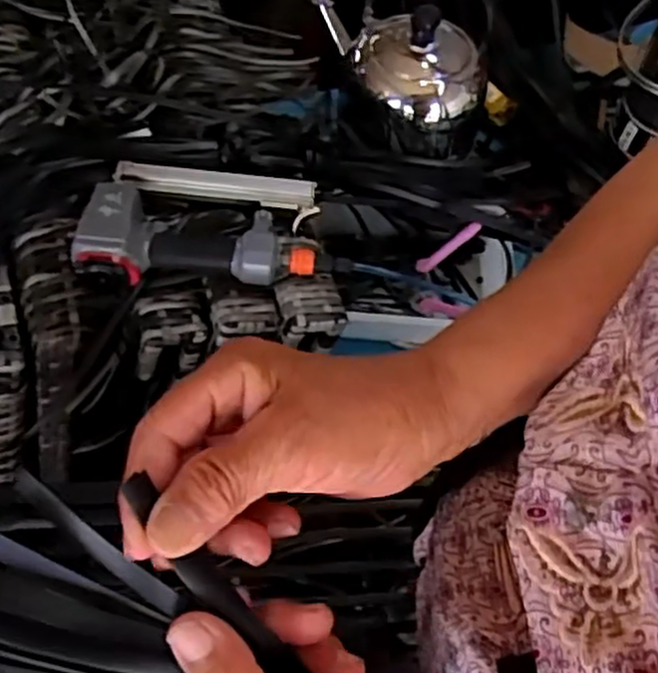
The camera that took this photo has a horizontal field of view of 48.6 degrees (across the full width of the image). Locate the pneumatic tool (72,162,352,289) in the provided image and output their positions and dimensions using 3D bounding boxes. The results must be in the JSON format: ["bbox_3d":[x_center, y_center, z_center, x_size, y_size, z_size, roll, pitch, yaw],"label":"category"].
[{"bbox_3d":[-0.129,-0.125,0.762,0.249,0.059,0.142,-4,57,-6],"label":"pneumatic tool"}]

